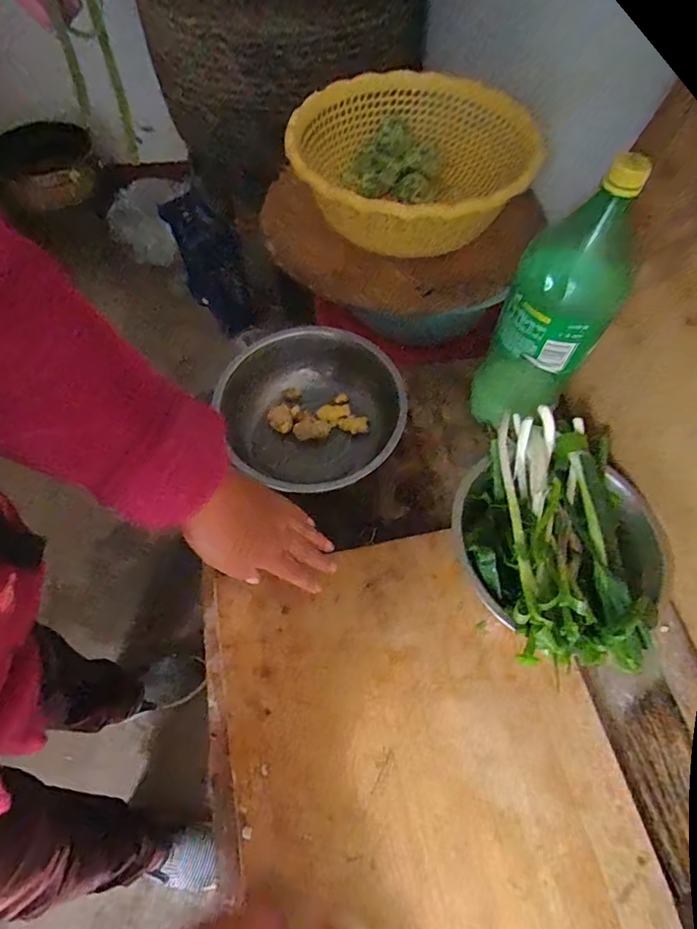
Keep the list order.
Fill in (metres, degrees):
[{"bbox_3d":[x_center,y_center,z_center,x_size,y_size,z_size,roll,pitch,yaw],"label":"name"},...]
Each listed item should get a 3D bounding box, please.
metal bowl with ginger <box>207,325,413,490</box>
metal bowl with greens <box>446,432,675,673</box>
[{"bbox_3d":[-0.045,-0.060,0.641,0.227,0.097,0.239,0,60,-1],"label":"metal bowl with ginger"},{"bbox_3d":[0.217,0.078,0.519,0.201,0.099,0.251,0,60,-1],"label":"metal bowl with greens"}]

